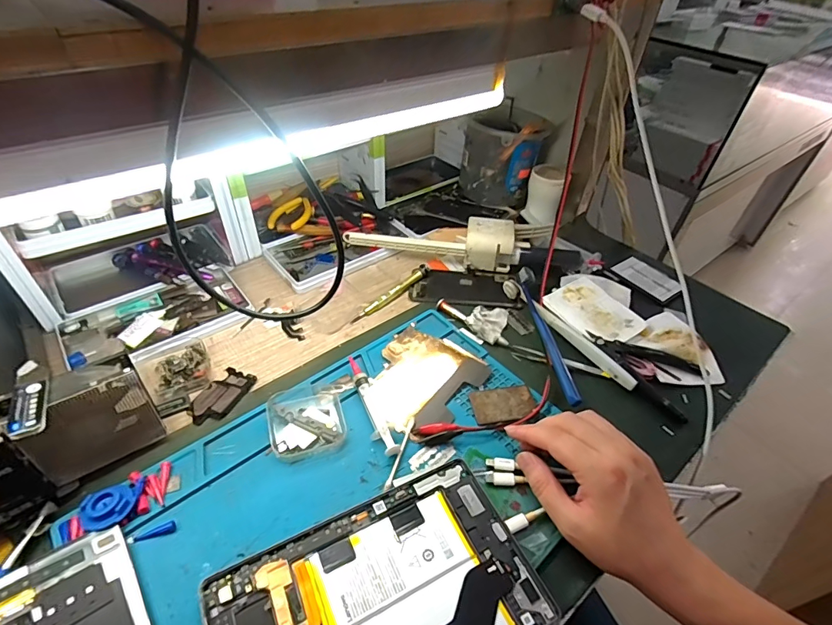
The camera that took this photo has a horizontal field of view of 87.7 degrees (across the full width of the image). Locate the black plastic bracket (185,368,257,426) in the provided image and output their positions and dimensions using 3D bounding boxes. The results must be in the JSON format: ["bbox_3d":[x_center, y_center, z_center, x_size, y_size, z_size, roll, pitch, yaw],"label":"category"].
[{"bbox_3d":[-0.185,0.078,0.410,0.037,0.004,0.063,19,44,17],"label":"black plastic bracket"}]

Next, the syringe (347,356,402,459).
[{"bbox_3d":[-0.042,0.083,0.400,0.018,0.014,0.109,-14,44,-19],"label":"syringe"}]

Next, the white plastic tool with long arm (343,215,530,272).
[{"bbox_3d":[0.023,-0.093,0.571,0.227,0.056,0.061,6,41,3],"label":"white plastic tool with long arm"}]

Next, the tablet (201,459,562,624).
[{"bbox_3d":[-0.024,0.190,0.290,0.201,0.007,0.128,-17,45,-22],"label":"tablet"}]

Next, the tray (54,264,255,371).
[{"bbox_3d":[-0.281,0.004,0.473,0.177,0.020,0.096,-21,47,-25],"label":"tray"}]

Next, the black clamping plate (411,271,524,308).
[{"bbox_3d":[0.060,-0.031,0.541,0.131,0.009,0.075,3,41,0],"label":"black clamping plate"}]

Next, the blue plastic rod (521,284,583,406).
[{"bbox_3d":[0.142,0.028,0.463,0.014,0.013,0.163,-1,42,-5],"label":"blue plastic rod"}]

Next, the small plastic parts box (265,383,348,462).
[{"bbox_3d":[-0.097,0.094,0.384,0.062,0.019,0.071,-12,44,-17],"label":"small plastic parts box"}]

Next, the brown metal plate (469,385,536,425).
[{"bbox_3d":[0.084,0.087,0.414,0.060,0.004,0.036,-7,42,-11],"label":"brown metal plate"}]

